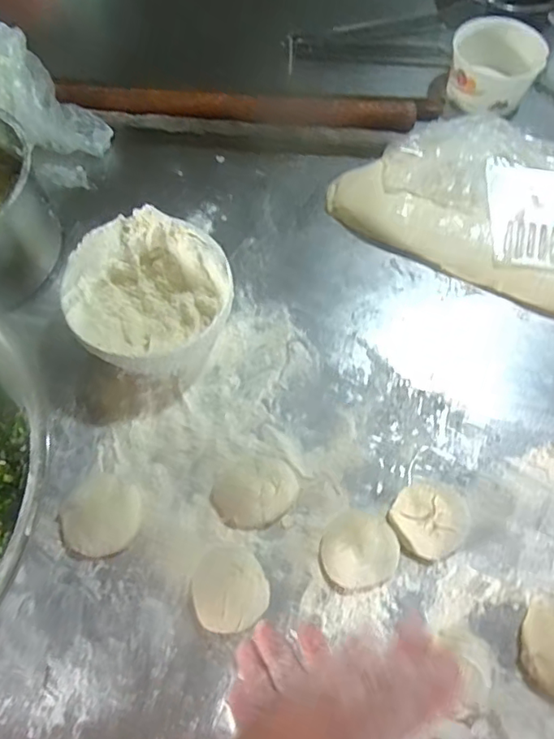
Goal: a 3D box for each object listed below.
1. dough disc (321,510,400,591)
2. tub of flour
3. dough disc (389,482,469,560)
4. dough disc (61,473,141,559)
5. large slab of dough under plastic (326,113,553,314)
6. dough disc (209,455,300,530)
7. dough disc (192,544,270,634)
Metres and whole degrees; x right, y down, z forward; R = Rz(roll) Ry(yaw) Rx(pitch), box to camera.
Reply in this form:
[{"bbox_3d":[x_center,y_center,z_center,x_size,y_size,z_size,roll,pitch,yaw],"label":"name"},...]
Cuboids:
[{"bbox_3d":[0.071,0.152,0.473,0.061,0.029,0.064,0,64,0],"label":"dough disc"},{"bbox_3d":[-0.123,-0.064,0.551,0.148,0.095,0.151,0,64,0],"label":"tub of flour"},{"bbox_3d":[0.139,0.131,0.491,0.070,0.024,0.063,-20,66,-9],"label":"dough disc"},{"bbox_3d":[-0.158,0.130,0.500,0.067,0.017,0.073,0,64,0],"label":"dough disc"},{"bbox_3d":[0.314,-0.168,0.612,0.497,0.074,0.193,20,66,10],"label":"large slab of dough under plastic"},{"bbox_3d":[-0.019,0.109,0.500,0.075,0.021,0.062,-18,65,-8],"label":"dough disc"},{"bbox_3d":[-0.041,0.185,0.470,0.062,0.022,0.067,0,64,0],"label":"dough disc"}]

